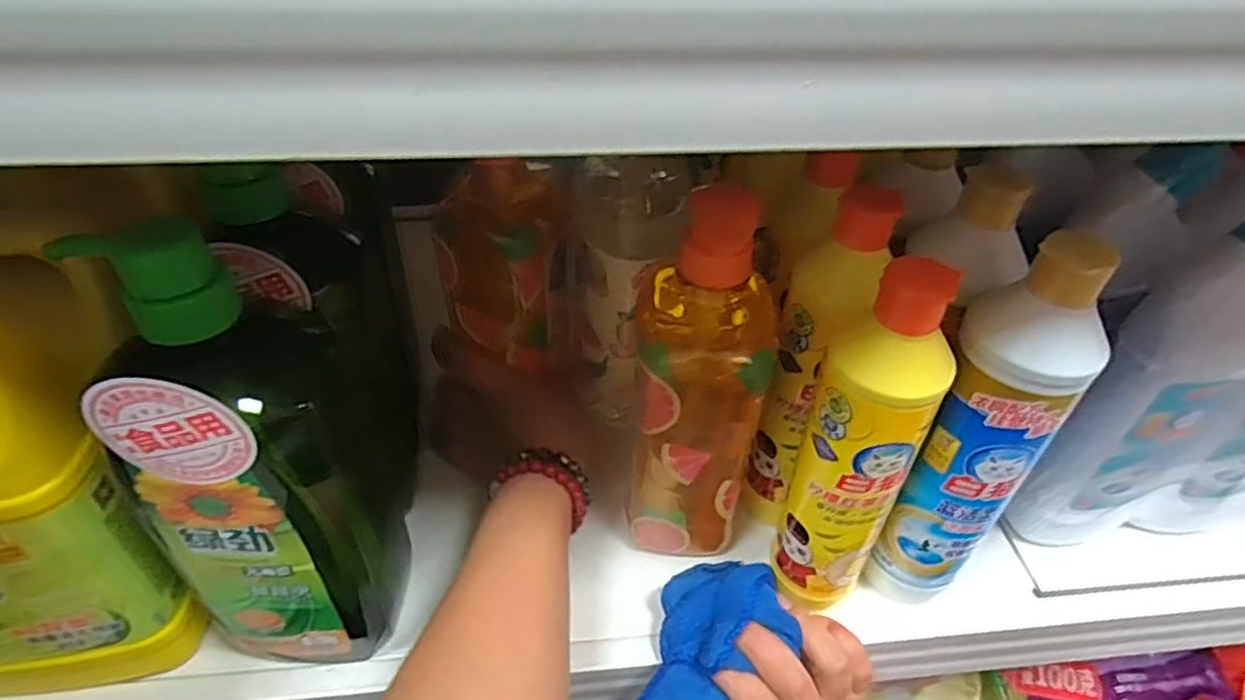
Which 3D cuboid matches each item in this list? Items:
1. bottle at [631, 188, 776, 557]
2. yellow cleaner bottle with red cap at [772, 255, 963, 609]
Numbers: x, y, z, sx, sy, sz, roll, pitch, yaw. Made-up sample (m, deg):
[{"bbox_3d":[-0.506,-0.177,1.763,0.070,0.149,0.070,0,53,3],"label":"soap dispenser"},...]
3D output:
[{"bbox_3d":[0.042,0.032,0.379,0.075,0.207,0.060,1,44,-2],"label":"bottle"},{"bbox_3d":[0.117,0.055,0.346,0.057,0.223,0.049,27,49,23],"label":"yellow cleaner bottle with red cap"}]

